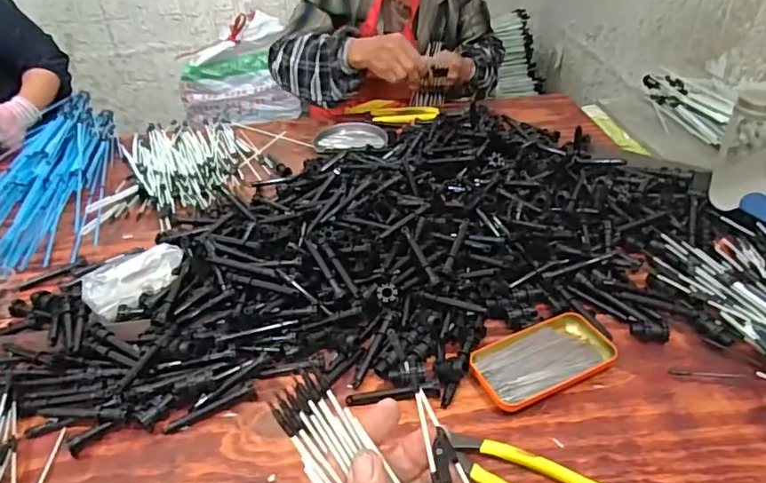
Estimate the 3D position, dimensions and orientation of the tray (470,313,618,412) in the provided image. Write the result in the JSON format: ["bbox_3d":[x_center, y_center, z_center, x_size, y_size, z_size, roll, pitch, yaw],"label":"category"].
[{"bbox_3d":[0.165,0.123,0.580,0.144,0.018,0.079,-17,39,-17],"label":"tray"}]

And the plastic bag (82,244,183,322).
[{"bbox_3d":[-0.305,0.048,0.678,0.116,0.030,0.076,-19,40,-20],"label":"plastic bag"}]

